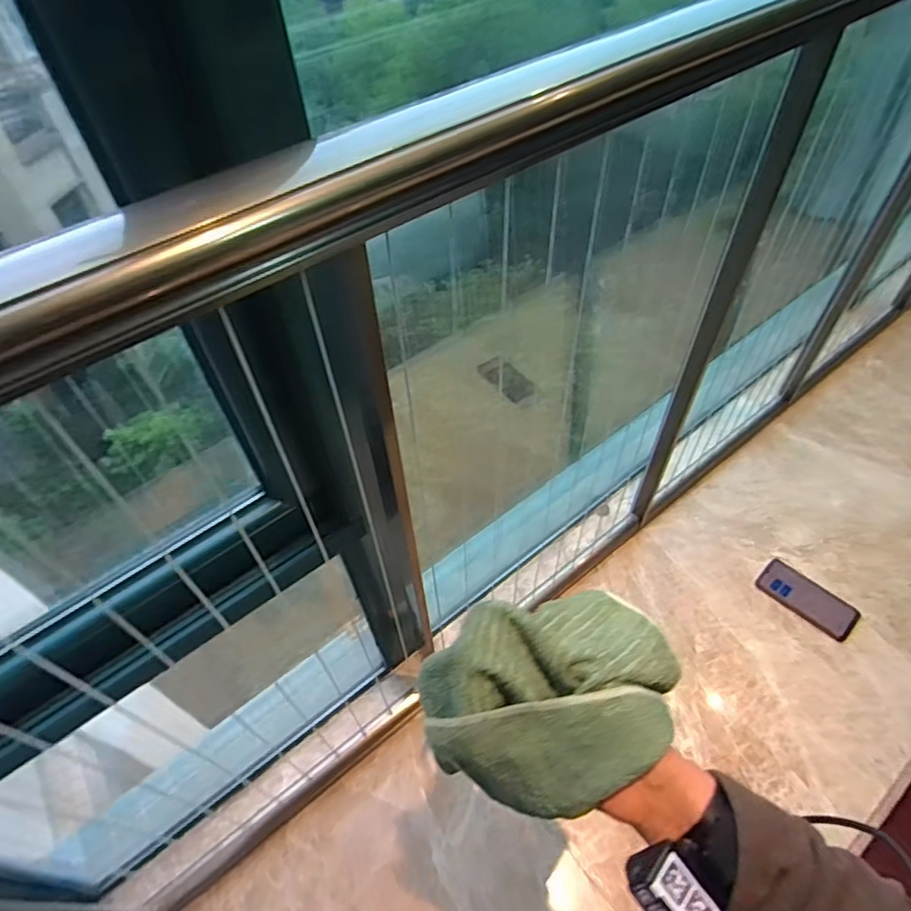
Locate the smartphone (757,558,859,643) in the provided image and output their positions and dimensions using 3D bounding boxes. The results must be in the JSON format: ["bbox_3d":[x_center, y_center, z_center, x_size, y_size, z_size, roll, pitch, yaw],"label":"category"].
[{"bbox_3d":[0.639,0.260,1.070,0.083,0.015,0.162,-38,62,-26],"label":"smartphone"}]

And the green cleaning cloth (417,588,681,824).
[{"bbox_3d":[0.064,0.178,0.414,0.169,0.116,0.123,-8,49,-3],"label":"green cleaning cloth"}]

